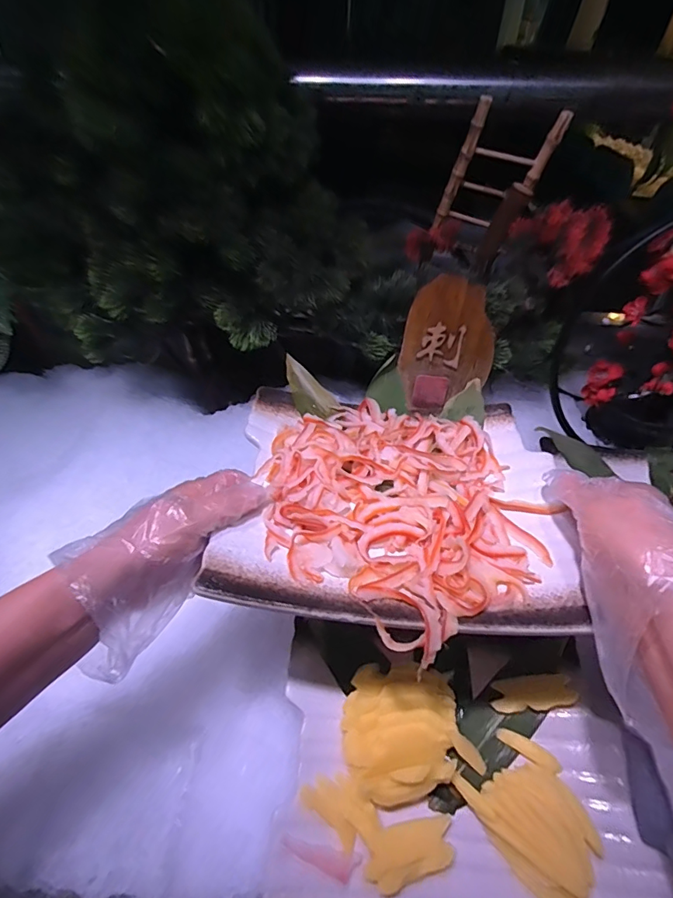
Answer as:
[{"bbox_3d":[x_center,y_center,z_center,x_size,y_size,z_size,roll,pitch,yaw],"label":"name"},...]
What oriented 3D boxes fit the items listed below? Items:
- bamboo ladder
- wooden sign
[{"bbox_3d":[0.161,-0.277,0.463,0.087,0.126,0.014,10,57,-6],"label":"bamboo ladder"},{"bbox_3d":[0.124,-0.109,0.505,0.099,0.158,0.011,3,44,3],"label":"wooden sign"}]

